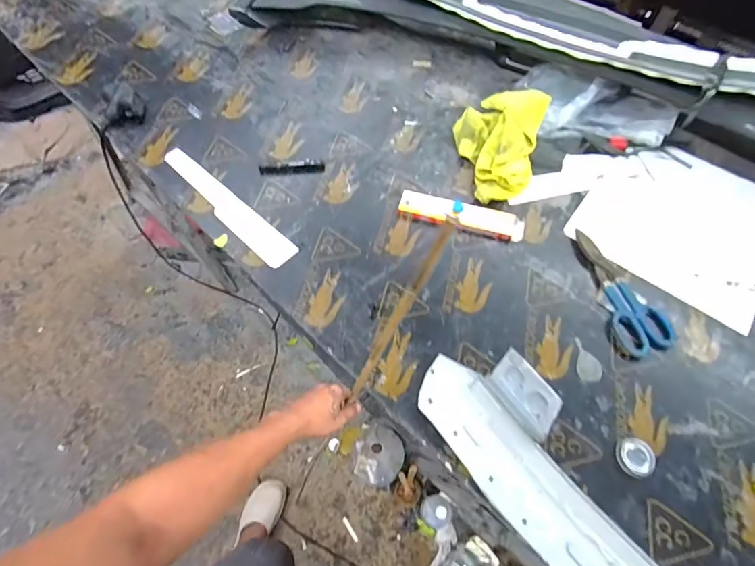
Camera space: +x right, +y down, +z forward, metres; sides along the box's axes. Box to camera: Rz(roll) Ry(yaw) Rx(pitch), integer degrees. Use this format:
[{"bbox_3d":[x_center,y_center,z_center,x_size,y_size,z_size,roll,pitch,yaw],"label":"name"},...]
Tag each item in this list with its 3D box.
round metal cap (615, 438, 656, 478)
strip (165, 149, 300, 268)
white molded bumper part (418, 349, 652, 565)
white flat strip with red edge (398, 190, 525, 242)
[{"bbox_3d":[0.378,0.254,0.620,0.055,0.013,0.052,1,61,-2],"label":"round metal cap"},{"bbox_3d":[-0.299,-0.153,0.827,0.362,0.009,0.062,40,67,18],"label":"strip"},{"bbox_3d":[0.396,0.406,0.502,0.865,0.072,0.169,42,68,18],"label":"white molded bumper part"},{"bbox_3d":[0.161,-0.130,0.820,0.238,0.021,0.053,14,62,6],"label":"white flat strip with red edge"}]

